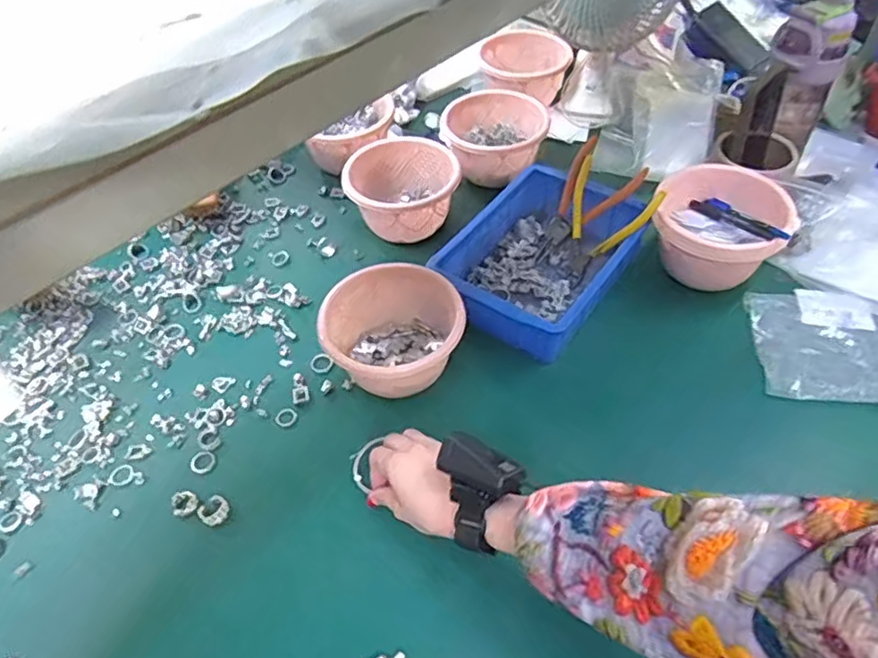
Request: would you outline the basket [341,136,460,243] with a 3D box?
[{"bbox_3d":[-0.050,-0.186,0.852,0.155,0.092,0.150,-14,49,-8],"label":"basket"}]

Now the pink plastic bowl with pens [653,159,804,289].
[{"bbox_3d":[0.345,-0.118,0.773,0.157,0.102,0.155,-2,49,2],"label":"pink plastic bowl with pens"}]

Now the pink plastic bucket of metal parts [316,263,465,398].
[{"bbox_3d":[-0.046,0.009,0.683,0.146,0.092,0.133,-2,49,2],"label":"pink plastic bucket of metal parts"}]

